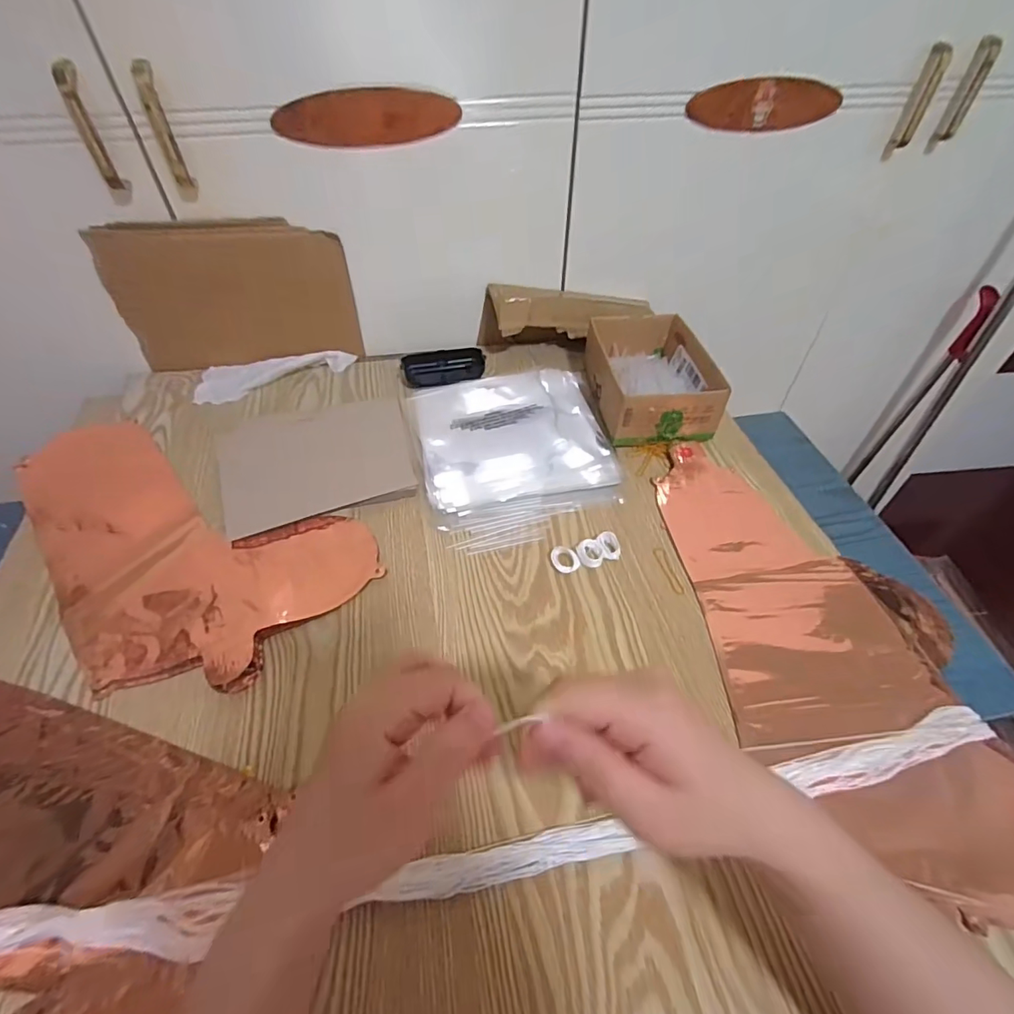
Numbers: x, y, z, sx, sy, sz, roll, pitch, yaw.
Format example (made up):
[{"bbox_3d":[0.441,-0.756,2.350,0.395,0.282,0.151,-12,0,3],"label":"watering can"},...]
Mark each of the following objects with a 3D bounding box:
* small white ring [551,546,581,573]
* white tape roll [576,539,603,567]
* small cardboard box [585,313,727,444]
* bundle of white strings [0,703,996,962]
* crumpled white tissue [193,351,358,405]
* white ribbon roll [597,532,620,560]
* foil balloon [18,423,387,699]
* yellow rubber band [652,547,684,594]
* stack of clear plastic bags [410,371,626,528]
[{"bbox_3d":[0.055,0.051,0.485,0.028,0.008,0.023,29,55,20],"label":"small white ring"},{"bbox_3d":[0.080,0.045,0.490,0.025,0.008,0.028,-2,51,-3],"label":"white tape roll"},{"bbox_3d":[0.174,-0.164,0.628,0.127,0.061,0.192,-3,48,-4],"label":"small cardboard box"},{"bbox_3d":[-0.025,0.221,0.326,0.783,0.027,0.040,-8,51,-8],"label":"bundle of white strings"},{"bbox_3d":[-0.307,-0.185,0.672,0.199,0.018,0.067,-18,53,-16],"label":"crumpled white tissue"},{"bbox_3d":[0.099,0.038,0.493,0.020,0.011,0.028,-2,51,-4],"label":"white ribbon roll"},{"bbox_3d":[-0.339,0.008,0.502,0.412,0.018,0.227,33,57,23],"label":"foil balloon"},{"bbox_3d":[0.153,0.059,0.480,0.011,0.004,0.053,-7,51,-7],"label":"yellow rubber band"},{"bbox_3d":[0.005,-0.083,0.592,0.216,0.011,0.231,-9,51,-9],"label":"stack of clear plastic bags"}]

